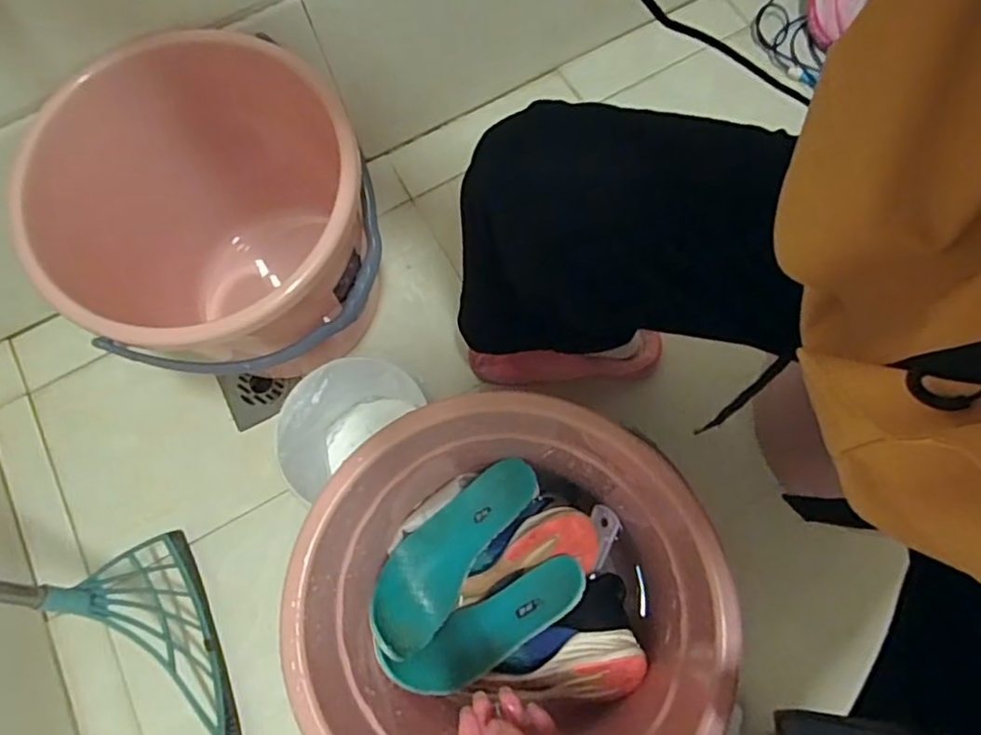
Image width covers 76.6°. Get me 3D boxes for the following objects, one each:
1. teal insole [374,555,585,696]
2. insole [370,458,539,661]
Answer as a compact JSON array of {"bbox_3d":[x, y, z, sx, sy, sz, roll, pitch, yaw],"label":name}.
[{"bbox_3d":[-0.003,0.249,0.589,0.205,0.038,0.066,-23,74,-5],"label":"teal insole"},{"bbox_3d":[-0.039,0.181,0.627,0.078,0.028,0.215,40,79,12],"label":"insole"}]

